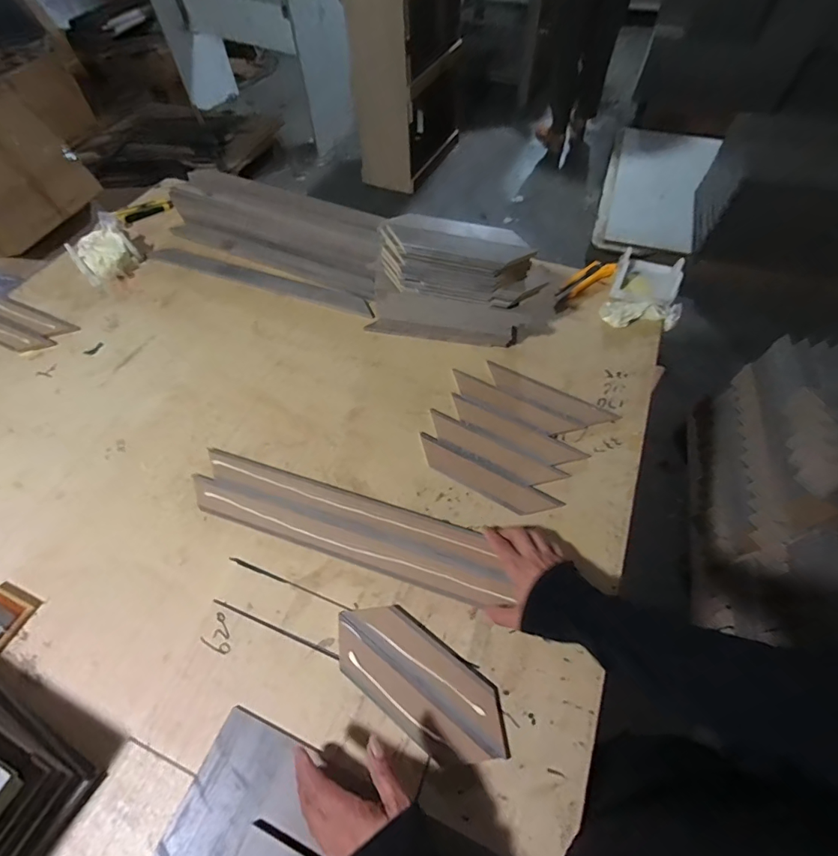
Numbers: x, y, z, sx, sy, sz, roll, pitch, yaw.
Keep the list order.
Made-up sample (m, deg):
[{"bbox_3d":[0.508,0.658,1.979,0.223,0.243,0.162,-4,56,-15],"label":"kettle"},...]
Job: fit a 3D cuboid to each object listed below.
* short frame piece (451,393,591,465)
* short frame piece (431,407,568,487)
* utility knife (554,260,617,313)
[{"bbox_3d":[0.142,0.005,0.664,0.212,0.010,0.045,25,62,17],"label":"short frame piece"},{"bbox_3d":[0.107,0.033,0.659,0.213,0.010,0.049,26,62,17],"label":"short frame piece"},{"bbox_3d":[0.314,-0.281,0.852,0.168,0.019,0.046,-35,63,-19],"label":"utility knife"}]

